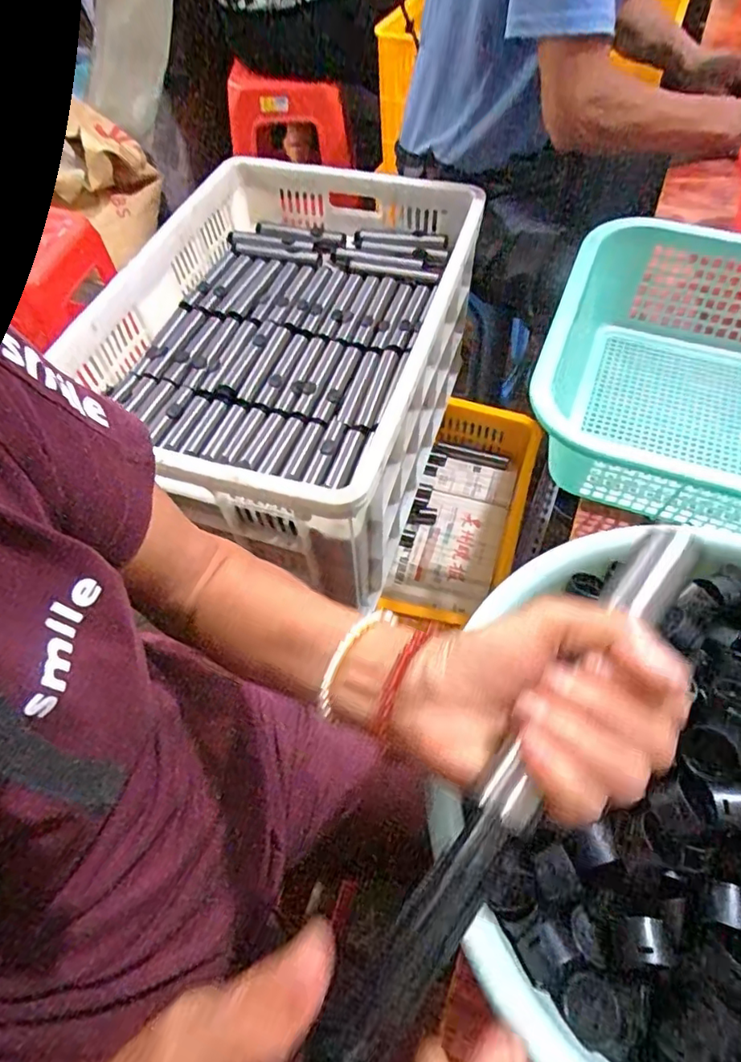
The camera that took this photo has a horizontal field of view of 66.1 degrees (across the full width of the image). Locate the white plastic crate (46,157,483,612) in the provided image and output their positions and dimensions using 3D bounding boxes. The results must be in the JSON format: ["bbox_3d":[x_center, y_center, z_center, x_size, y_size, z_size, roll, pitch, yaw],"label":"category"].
[{"bbox_3d":[-0.119,-0.236,0.847,0.426,0.287,0.604,14,59,11],"label":"white plastic crate"}]

